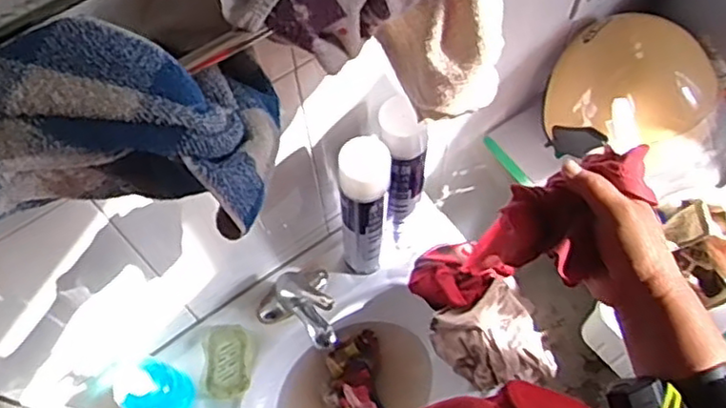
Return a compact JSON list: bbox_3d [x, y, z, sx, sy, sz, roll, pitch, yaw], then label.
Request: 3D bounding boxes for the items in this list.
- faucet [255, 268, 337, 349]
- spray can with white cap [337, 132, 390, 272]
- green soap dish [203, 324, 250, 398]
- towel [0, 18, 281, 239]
[{"bbox_3d":[-0.088,0.161,1.017,0.118,0.089,0.127,-30,66,-12],"label":"faucet"},{"bbox_3d":[0.003,0.016,0.923,0.064,0.328,0.049,-1,64,2],"label":"spray can with white cap"},{"bbox_3d":[-0.208,0.236,1.028,0.067,0.018,0.106,-7,64,-1],"label":"green soap dish"},{"bbox_3d":[-0.177,-0.059,0.462,0.217,0.134,0.141,-10,64,-3],"label":"towel"}]

